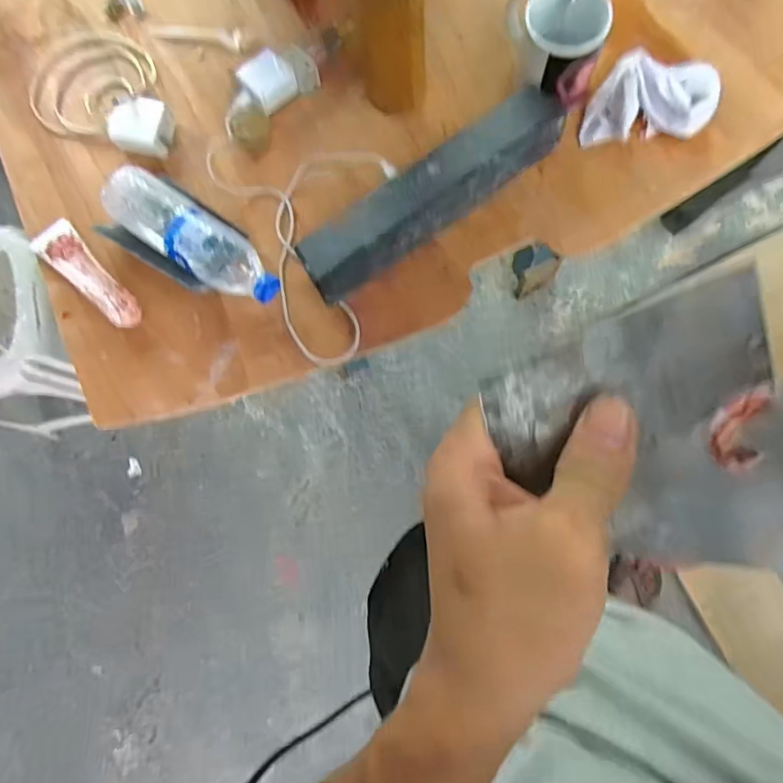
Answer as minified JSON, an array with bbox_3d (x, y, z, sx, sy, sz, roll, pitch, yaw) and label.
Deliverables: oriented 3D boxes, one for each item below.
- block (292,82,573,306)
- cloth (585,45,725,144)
[{"bbox_3d":[0.041,-0.207,0.559,0.307,0.054,0.066,-36,81,-2],"label":"block"},{"bbox_3d":[0.281,-0.321,0.585,0.143,0.040,0.089,-1,81,4],"label":"cloth"}]

